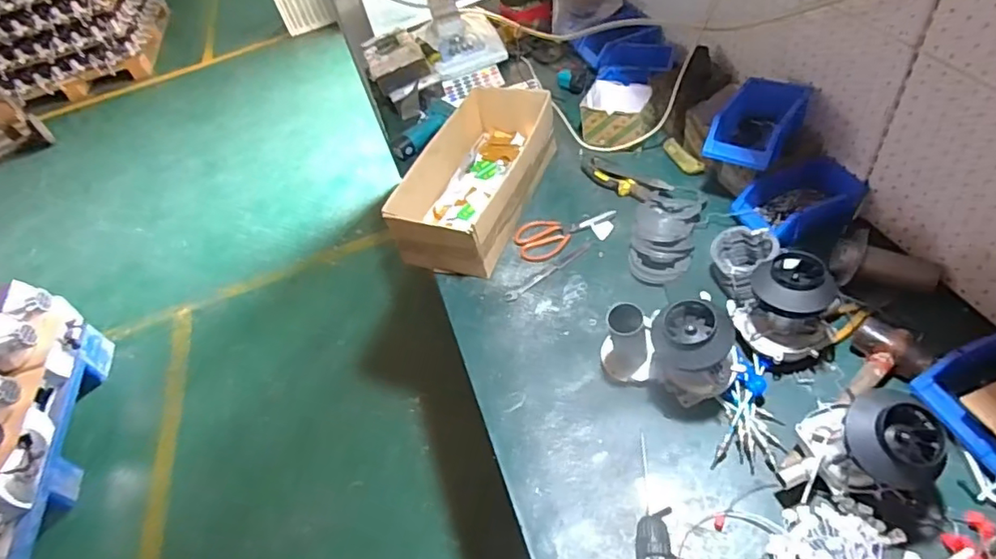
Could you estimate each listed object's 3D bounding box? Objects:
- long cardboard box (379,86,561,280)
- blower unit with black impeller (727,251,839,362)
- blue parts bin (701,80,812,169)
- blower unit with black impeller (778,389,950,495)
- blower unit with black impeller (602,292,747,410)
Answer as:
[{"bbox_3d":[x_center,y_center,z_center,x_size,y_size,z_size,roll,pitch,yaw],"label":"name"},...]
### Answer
[{"bbox_3d":[-0.034,-0.234,1.189,0.233,0.119,0.484,9,52,20],"label":"long cardboard box"},{"bbox_3d":[0.415,0.038,0.819,0.145,0.120,0.112,12,53,22],"label":"blower unit with black impeller"},{"bbox_3d":[0.456,-0.278,0.991,0.116,0.094,0.163,25,59,30],"label":"blue parts bin"},{"bbox_3d":[0.435,0.200,0.686,0.150,0.150,0.094,7,52,19],"label":"blower unit with black impeller"},{"bbox_3d":[0.249,0.095,0.835,0.194,0.169,0.101,21,58,28],"label":"blower unit with black impeller"}]

